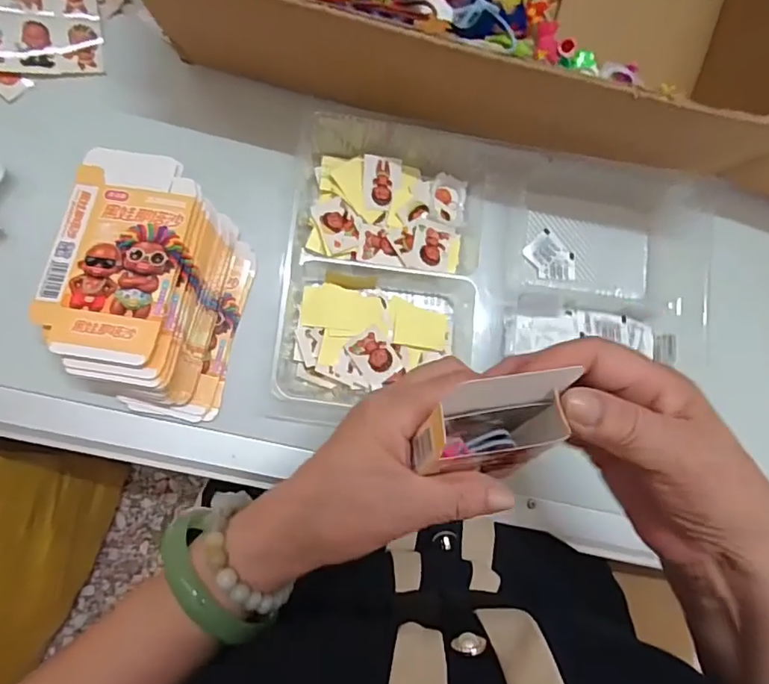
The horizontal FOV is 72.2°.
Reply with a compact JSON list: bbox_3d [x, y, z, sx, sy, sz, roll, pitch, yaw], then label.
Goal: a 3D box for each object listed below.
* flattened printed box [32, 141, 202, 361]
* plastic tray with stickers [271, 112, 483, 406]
[{"bbox_3d":[-0.174,-0.060,0.344,0.081,0.005,0.145,8,72,1],"label":"flattened printed box"},{"bbox_3d":[0.002,-0.054,0.385,0.143,0.037,0.200,8,83,-7],"label":"plastic tray with stickers"}]

